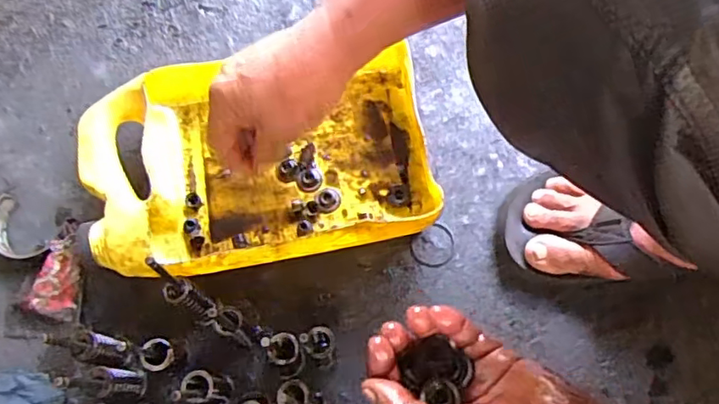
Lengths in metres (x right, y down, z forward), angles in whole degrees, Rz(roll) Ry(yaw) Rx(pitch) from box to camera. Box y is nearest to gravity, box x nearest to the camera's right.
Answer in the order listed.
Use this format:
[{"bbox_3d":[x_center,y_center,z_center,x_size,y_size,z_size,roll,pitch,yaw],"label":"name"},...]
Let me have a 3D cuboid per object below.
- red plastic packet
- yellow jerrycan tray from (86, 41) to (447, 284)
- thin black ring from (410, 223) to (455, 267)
[{"bbox_3d":[-0.254,0.065,0.481,0.034,0.026,0.061,14,71,5],"label":"red plastic packet"},{"bbox_3d":[-0.081,-0.036,0.495,0.292,0.069,0.183,-10,70,-3],"label":"yellow jerrycan tray"},{"bbox_3d":[0.065,0.040,0.500,0.040,0.004,0.036,-23,72,-8],"label":"thin black ring"}]

